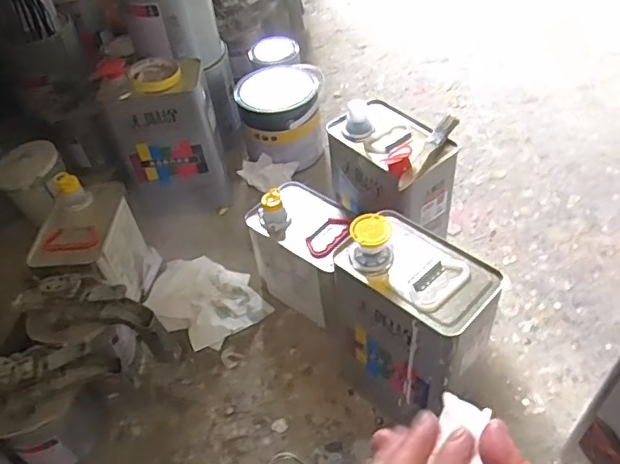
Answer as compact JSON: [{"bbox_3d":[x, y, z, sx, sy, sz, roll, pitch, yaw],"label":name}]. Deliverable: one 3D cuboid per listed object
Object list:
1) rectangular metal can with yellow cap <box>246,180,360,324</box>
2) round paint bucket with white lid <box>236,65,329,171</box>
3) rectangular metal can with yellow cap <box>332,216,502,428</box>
[{"bbox_3d":[0.000,0.026,0.864,0.151,0.184,0.121,29,57,29],"label":"rectangular metal can with yellow cap"},{"bbox_3d":[-0.051,-0.219,1.127,0.160,0.157,0.163,-4,47,4],"label":"round paint bucket with white lid"},{"bbox_3d":[0.121,0.116,0.687,0.164,0.302,0.112,31,58,30],"label":"rectangular metal can with yellow cap"}]

